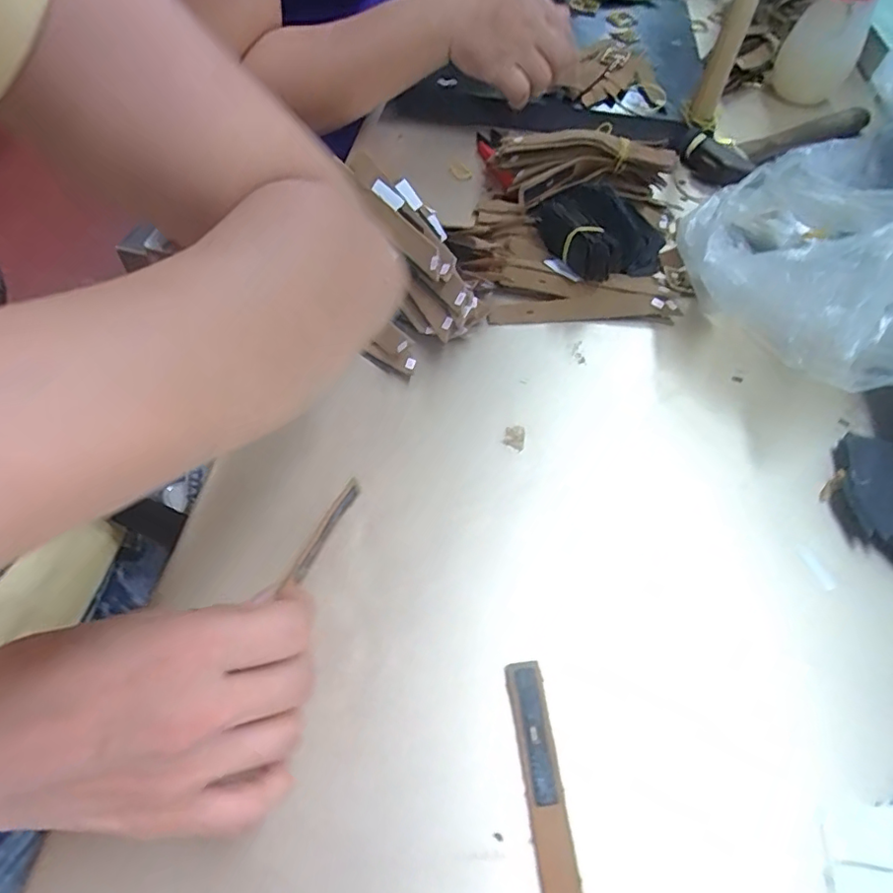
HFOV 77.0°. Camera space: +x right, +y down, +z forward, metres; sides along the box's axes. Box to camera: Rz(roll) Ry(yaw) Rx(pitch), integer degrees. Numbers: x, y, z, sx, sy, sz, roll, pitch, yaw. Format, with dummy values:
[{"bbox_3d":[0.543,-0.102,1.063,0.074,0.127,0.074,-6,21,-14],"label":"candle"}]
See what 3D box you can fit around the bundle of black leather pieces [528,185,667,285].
[{"bbox_3d":[0.113,-0.163,0.421,0.070,0.034,0.081,-22,60,-17],"label":"bundle of black leather pieces"}]

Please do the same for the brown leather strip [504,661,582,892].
[{"bbox_3d":[0.043,0.155,0.231,0.017,0.004,0.123,-4,57,-6],"label":"brown leather strip"}]

